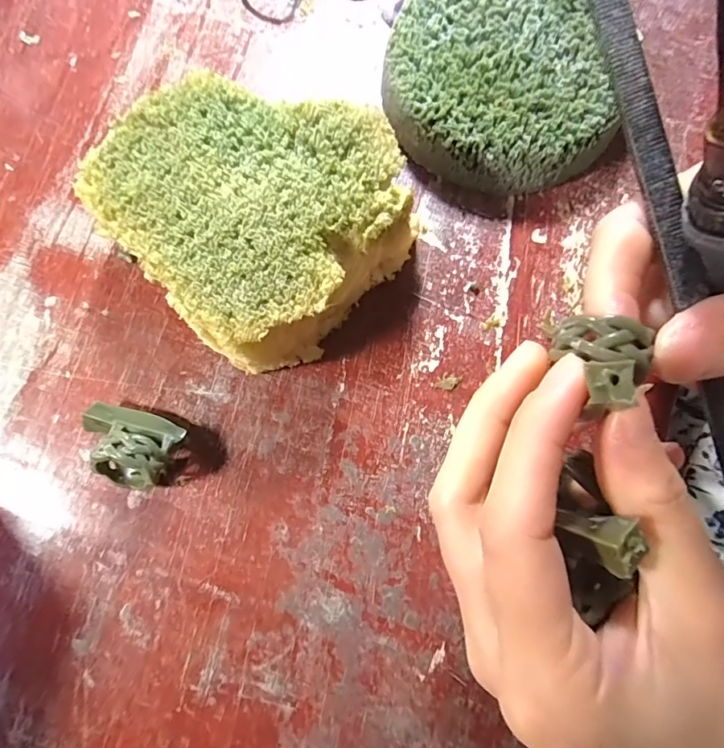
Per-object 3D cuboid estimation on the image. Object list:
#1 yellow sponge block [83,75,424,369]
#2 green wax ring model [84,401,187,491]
[{"bbox_3d":[-0.039,-0.062,0.177,0.106,0.042,0.096,45,83,6],"label":"yellow sponge block"},{"bbox_3d":[-0.089,0.025,0.167,0.037,0.029,0.024,17,80,4],"label":"green wax ring model"}]

